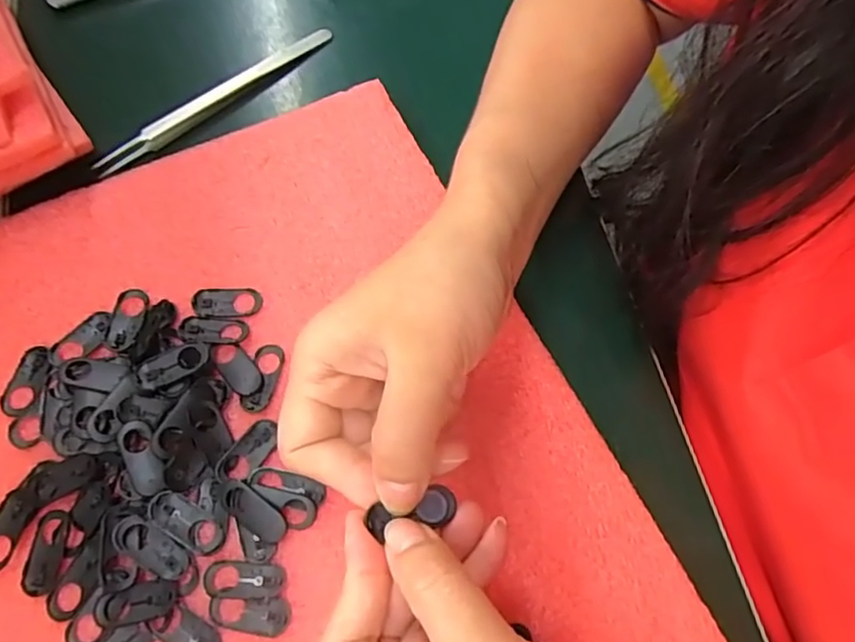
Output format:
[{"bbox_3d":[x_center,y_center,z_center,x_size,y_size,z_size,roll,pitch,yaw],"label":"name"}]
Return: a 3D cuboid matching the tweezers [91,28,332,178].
[{"bbox_3d":[-0.115,-0.126,0.341,0.152,0.009,0.012,-43,73,-16],"label":"tweezers"}]

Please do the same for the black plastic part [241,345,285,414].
[{"bbox_3d":[-0.073,0.025,0.273,0.013,0.004,0.032,10,67,4],"label":"black plastic part"}]

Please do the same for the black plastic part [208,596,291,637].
[{"bbox_3d":[-0.069,0.114,0.236,0.031,0.004,0.014,0,67,0],"label":"black plastic part"}]

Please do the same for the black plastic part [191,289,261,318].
[{"bbox_3d":[-0.094,-0.009,0.286,0.031,0.004,0.015,-3,67,-2],"label":"black plastic part"}]

